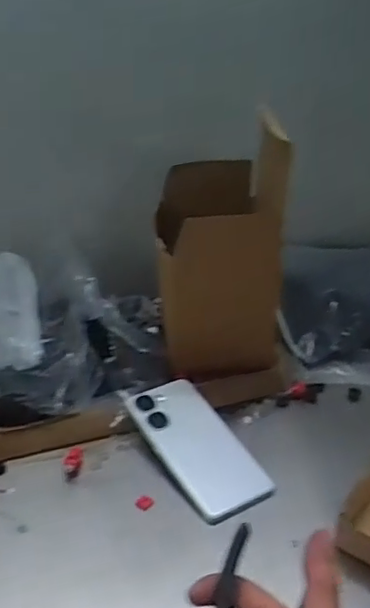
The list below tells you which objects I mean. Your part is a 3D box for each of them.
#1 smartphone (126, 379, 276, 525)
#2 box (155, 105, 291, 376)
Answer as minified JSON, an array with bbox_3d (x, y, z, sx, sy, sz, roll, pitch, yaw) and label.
[{"bbox_3d":[0.011,0.134,0.591,0.075,0.010,0.160,-20,45,-22],"label":"smartphone"},{"bbox_3d":[0.038,-0.065,0.709,0.123,0.239,0.159,-4,27,-4],"label":"box"}]

